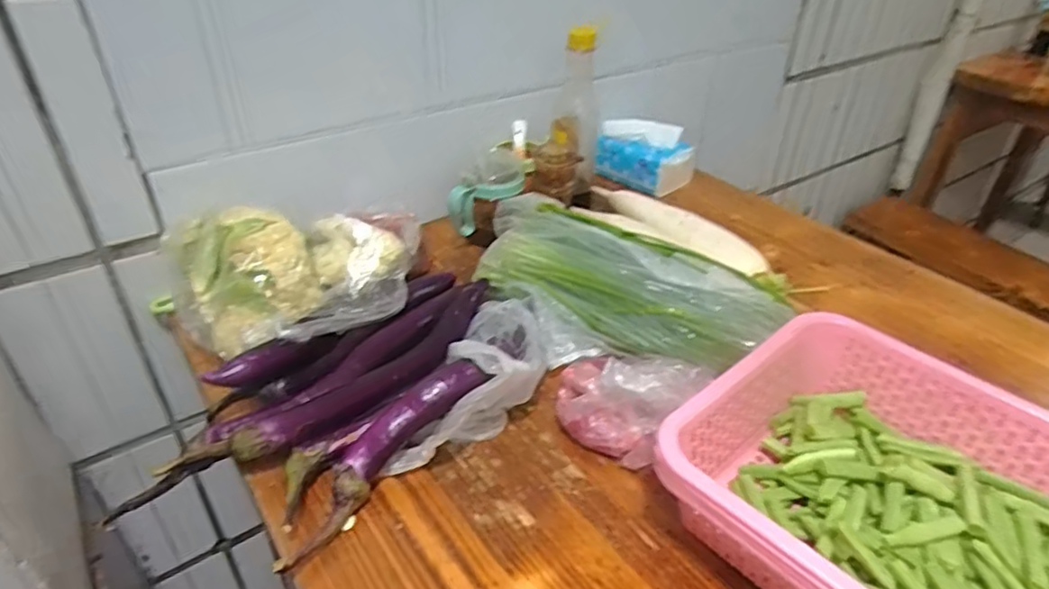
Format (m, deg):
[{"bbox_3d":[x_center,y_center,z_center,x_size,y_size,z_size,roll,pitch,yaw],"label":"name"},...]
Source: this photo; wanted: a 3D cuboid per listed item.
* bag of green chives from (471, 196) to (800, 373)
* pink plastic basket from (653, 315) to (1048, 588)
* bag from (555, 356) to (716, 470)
[{"bbox_3d":[0.076,-0.020,0.648,0.326,0.060,0.175,30,44,34],"label":"bag of green chives"},{"bbox_3d":[0.278,0.159,0.417,0.241,0.081,0.329,-27,44,-34],"label":"pink plastic basket"},{"bbox_3d":[0.088,0.081,0.542,0.098,0.089,0.129,-27,44,-34],"label":"bag"}]

